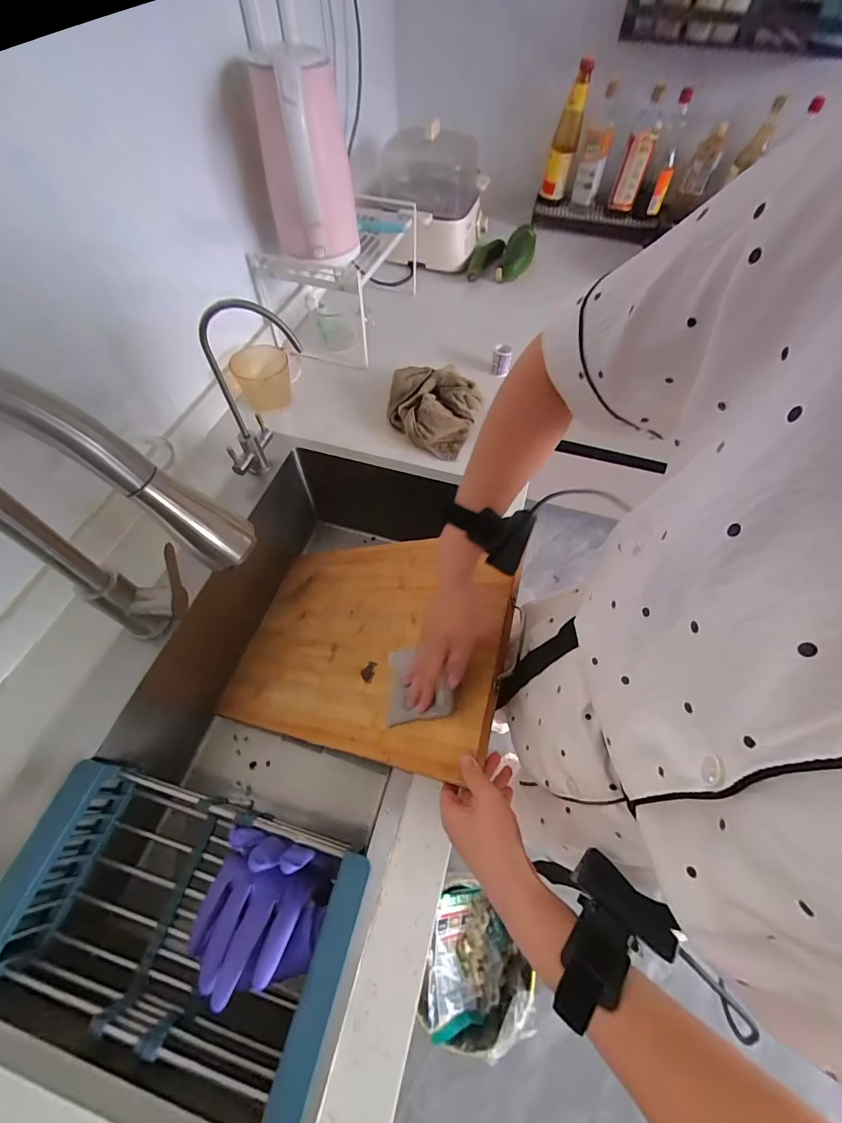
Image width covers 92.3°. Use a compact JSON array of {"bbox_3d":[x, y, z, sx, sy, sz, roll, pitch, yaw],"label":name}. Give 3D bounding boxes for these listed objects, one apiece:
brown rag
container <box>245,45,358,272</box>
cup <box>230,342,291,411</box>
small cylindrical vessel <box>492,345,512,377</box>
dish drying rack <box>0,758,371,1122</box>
[{"bbox_3d":[0.019,-0.281,0.726,0.160,0.074,0.156,23,62,11],"label":"brown rag"},{"bbox_3d":[-0.181,-0.630,0.653,0.143,0.221,0.173,-10,60,-7],"label":"container"},{"bbox_3d":[-0.285,-0.335,0.741,0.088,0.087,0.082,-9,60,-7],"label":"cup"},{"bbox_3d":[0.159,-0.396,0.798,0.036,0.048,0.033,1,60,-1],"label":"small cylindrical vessel"},{"bbox_3d":[-0.252,0.367,0.434,0.341,0.083,0.187,15,60,7],"label":"dish drying rack"}]

